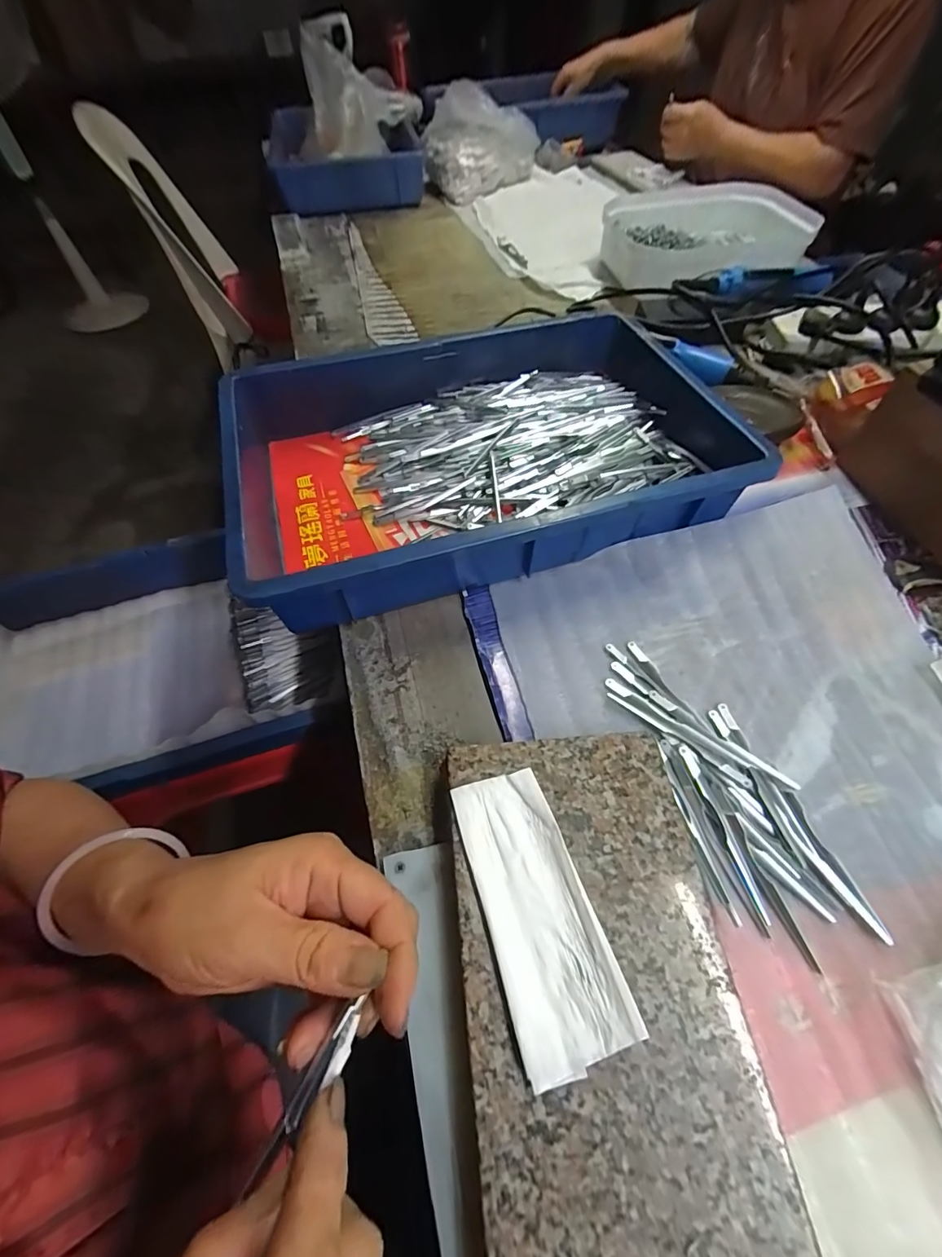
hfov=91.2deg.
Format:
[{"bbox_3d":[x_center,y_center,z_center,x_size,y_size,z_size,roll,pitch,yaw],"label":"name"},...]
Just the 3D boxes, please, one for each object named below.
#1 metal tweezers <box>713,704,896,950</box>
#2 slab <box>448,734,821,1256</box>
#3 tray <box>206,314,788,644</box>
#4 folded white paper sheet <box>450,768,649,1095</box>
[{"bbox_3d":[0.202,0.115,0.293,0.018,0.006,0.147,-17,59,-9],"label":"metal tweezers"},{"bbox_3d":[0.064,0.177,0.236,0.130,0.033,0.237,-6,58,-1],"label":"slab"},{"bbox_3d":[0.013,-0.172,0.426,0.436,0.078,0.281,-16,58,-8],"label":"tray"},{"bbox_3d":[0.033,0.142,0.240,0.054,0.008,0.131,-17,56,-5],"label":"folded white paper sheet"}]

